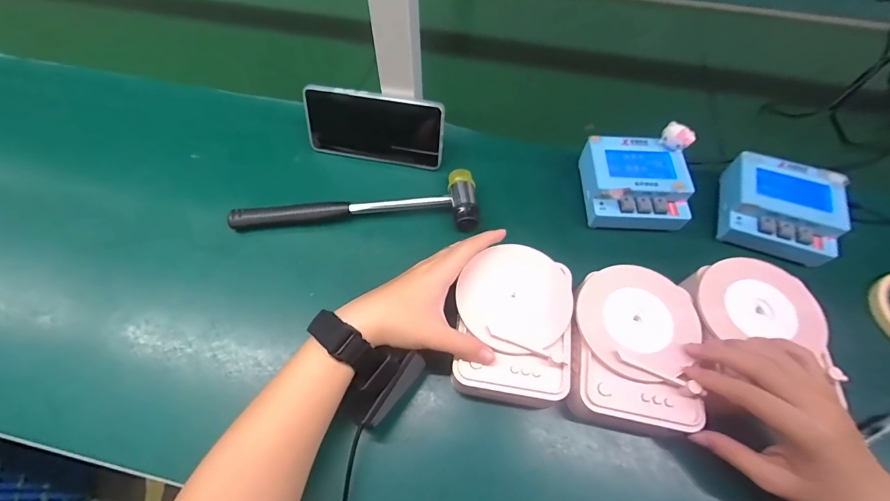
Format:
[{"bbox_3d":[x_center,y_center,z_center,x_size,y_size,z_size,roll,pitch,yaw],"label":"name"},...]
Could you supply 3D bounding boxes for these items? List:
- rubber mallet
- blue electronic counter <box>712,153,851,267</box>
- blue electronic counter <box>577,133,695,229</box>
[{"bbox_3d":[-0.099,-0.052,0.446,0.268,0.033,0.068,0,60,-1],"label":"rubber mallet"},{"bbox_3d":[0.365,-0.046,0.426,0.107,0.044,0.100,22,62,12],"label":"blue electronic counter"},{"bbox_3d":[0.211,-0.076,0.436,0.102,0.041,0.097,4,60,2],"label":"blue electronic counter"}]

